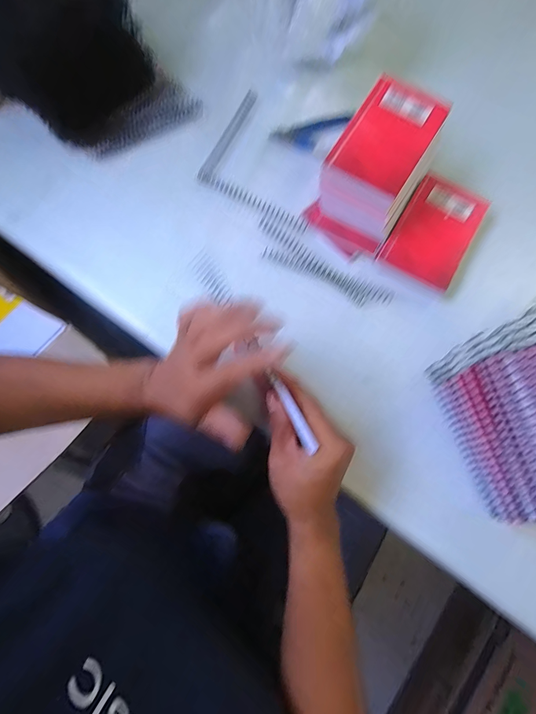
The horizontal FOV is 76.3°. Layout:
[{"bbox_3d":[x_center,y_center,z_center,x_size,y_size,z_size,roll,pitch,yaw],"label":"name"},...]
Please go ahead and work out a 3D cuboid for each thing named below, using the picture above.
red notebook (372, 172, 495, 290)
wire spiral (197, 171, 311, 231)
[{"bbox_3d":[0.187,-0.140,0.385,0.080,0.018,0.124,29,78,9],"label":"red notebook"},{"bbox_3d":[-0.019,-0.188,0.407,0.150,0.011,0.016,32,79,10],"label":"wire spiral"}]

